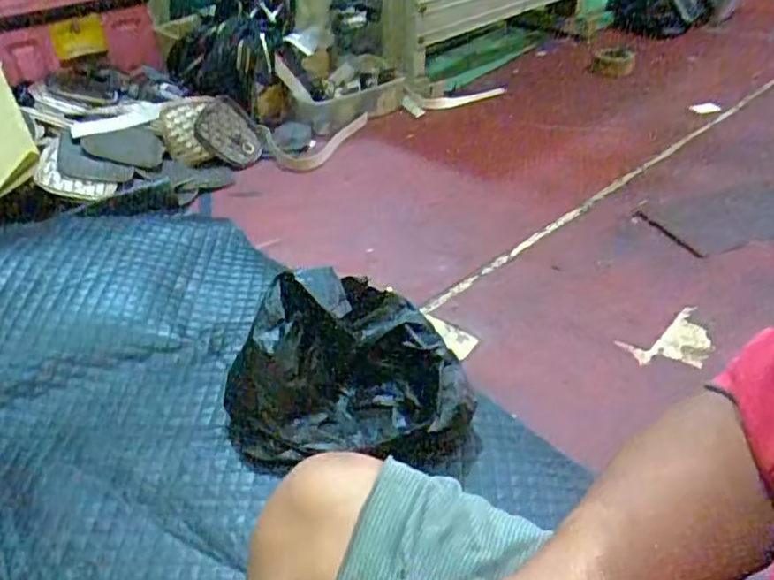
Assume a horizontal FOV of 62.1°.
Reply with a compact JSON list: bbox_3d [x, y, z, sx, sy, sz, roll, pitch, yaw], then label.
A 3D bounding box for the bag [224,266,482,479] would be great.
[{"bbox_3d":[-0.043,0.089,0.721,0.269,0.155,0.173,-3,37,-1],"label":"bag"}]

